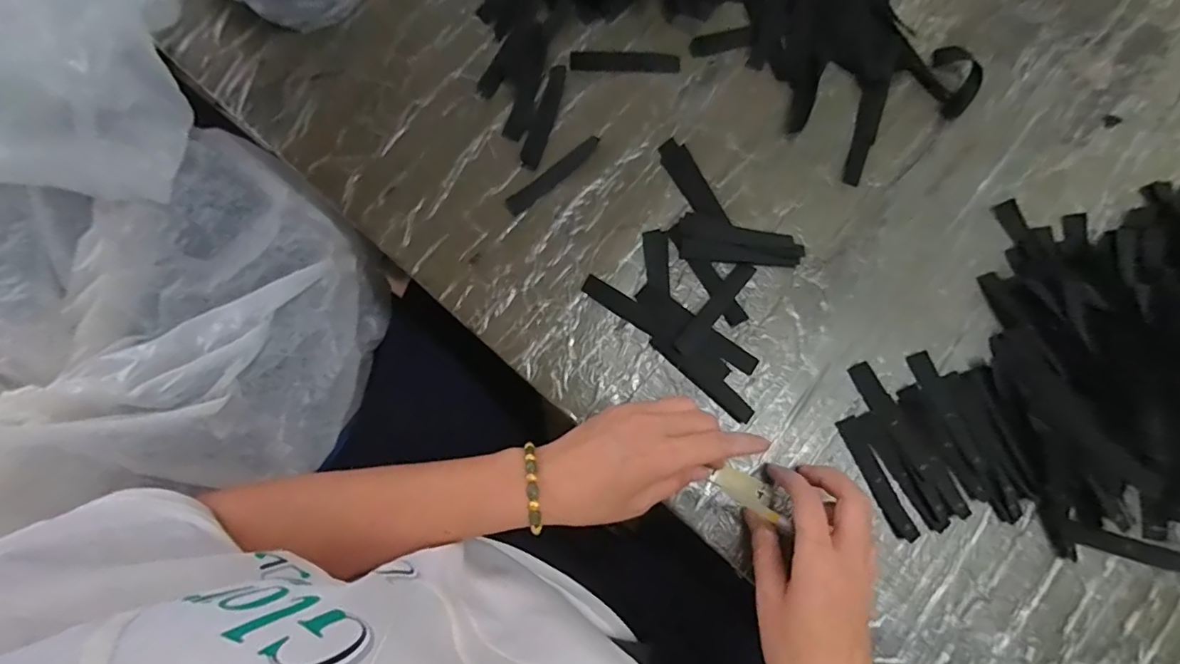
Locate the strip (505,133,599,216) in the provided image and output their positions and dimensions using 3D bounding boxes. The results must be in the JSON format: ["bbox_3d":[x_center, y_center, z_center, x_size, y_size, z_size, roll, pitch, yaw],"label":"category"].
[{"bbox_3d":[-0.029,-0.126,0.431,0.091,0.004,0.016,-39,84,-6],"label":"strip"}]

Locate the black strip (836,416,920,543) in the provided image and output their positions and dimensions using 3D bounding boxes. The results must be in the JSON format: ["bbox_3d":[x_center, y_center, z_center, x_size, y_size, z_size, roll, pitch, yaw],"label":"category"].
[{"bbox_3d":[0.204,0.105,0.381,0.015,0.004,0.090,-25,78,2],"label":"black strip"}]

